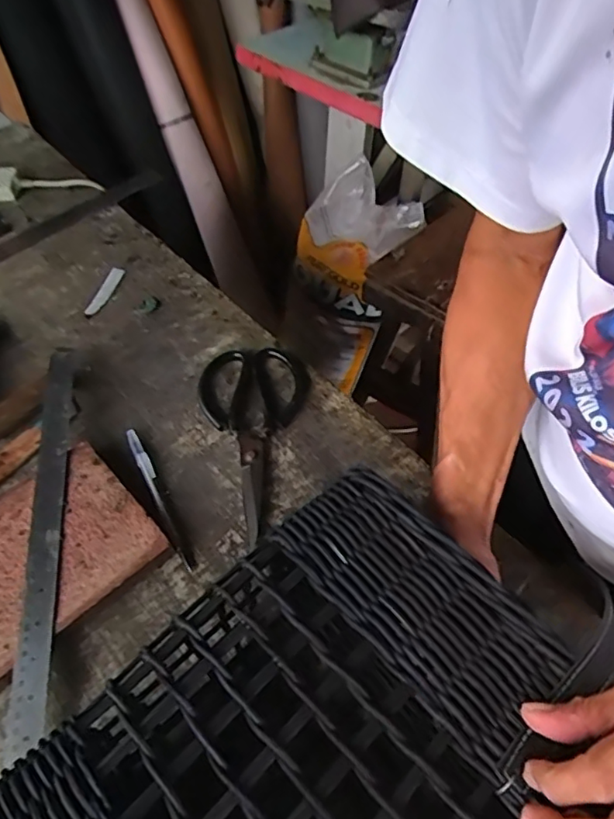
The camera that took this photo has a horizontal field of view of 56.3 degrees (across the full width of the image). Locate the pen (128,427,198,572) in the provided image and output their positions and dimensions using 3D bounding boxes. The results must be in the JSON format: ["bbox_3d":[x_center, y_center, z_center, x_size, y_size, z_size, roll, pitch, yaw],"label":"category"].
[{"bbox_3d":[-0.132,0.075,0.507,0.011,0.010,0.151,-23,57,-17],"label":"pen"}]

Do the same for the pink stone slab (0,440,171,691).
[{"bbox_3d":[-0.221,0.122,0.465,0.175,0.023,0.137,-36,62,-24],"label":"pink stone slab"}]

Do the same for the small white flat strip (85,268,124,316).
[{"bbox_3d":[-0.236,-0.138,0.667,0.016,0.004,0.084,11,48,1],"label":"small white flat strip"}]

